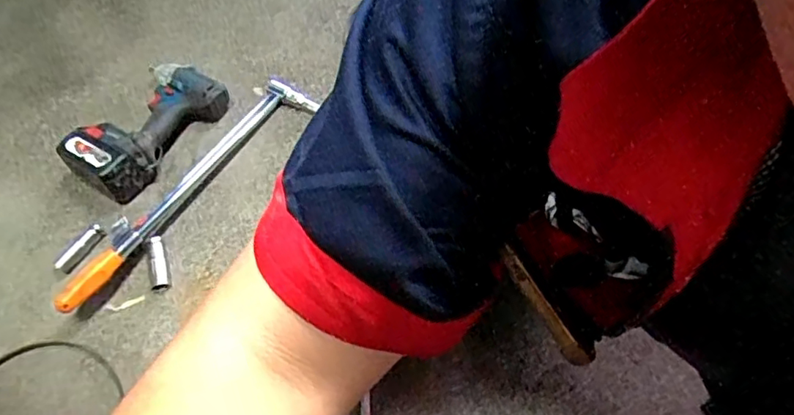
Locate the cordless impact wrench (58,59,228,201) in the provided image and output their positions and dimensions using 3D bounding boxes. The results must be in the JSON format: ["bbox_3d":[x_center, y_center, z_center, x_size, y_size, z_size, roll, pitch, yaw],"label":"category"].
[{"bbox_3d":[-0.402,-0.132,0.902,0.124,0.079,0.253,29,65,15],"label":"cordless impact wrench"}]

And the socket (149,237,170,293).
[{"bbox_3d":[-0.345,0.082,0.816,0.022,0.022,0.079,-14,62,-7],"label":"socket"}]

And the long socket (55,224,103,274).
[{"bbox_3d":[-0.467,0.060,0.830,0.023,0.028,0.081,24,64,13],"label":"long socket"}]

